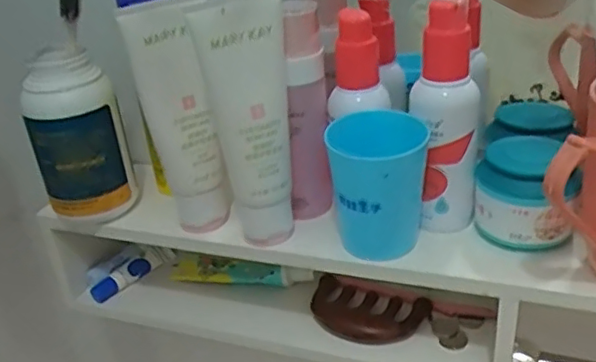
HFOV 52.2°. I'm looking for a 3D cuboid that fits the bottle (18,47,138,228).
[{"bbox_3d":[-0.160,-0.031,0.447,0.065,0.121,0.053,-16,28,-21],"label":"bottle"}]

